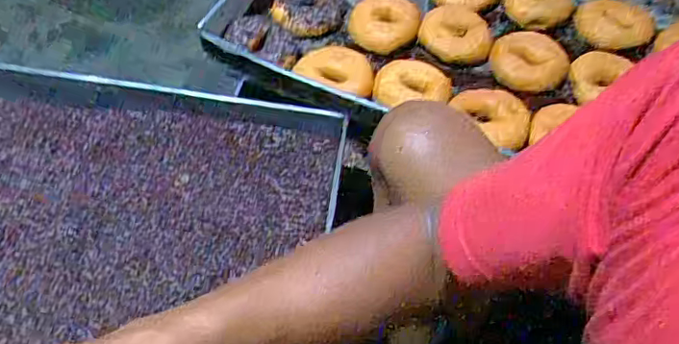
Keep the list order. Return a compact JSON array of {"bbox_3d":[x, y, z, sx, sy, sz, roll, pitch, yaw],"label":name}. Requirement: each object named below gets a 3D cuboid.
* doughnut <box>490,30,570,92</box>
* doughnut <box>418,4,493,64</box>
[{"bbox_3d":[0.253,-0.149,0.783,0.096,0.030,0.083,20,54,15],"label":"doughnut"},{"bbox_3d":[0.160,-0.190,0.800,0.094,0.025,0.094,11,52,9],"label":"doughnut"}]

